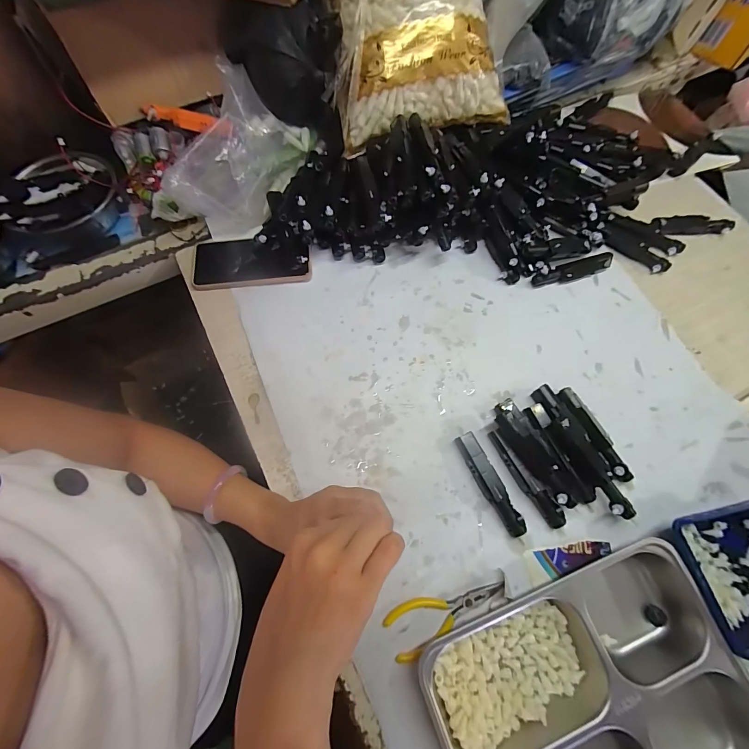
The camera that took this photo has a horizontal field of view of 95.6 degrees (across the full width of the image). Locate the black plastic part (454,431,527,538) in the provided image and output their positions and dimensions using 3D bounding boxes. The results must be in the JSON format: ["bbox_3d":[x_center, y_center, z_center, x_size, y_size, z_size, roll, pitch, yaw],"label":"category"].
[{"bbox_3d":[0.132,0.124,0.390,0.024,0.017,0.118,-23,72,-9],"label":"black plastic part"}]

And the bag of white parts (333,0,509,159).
[{"bbox_3d":[0.055,-0.434,0.450,0.233,0.070,0.201,-12,110,3],"label":"bag of white parts"}]

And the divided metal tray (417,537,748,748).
[{"bbox_3d":[0.198,0.306,0.301,0.269,0.040,0.214,-19,72,-8],"label":"divided metal tray"}]

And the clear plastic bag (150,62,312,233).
[{"bbox_3d":[-0.197,-0.296,0.478,0.125,0.113,0.216,29,73,9],"label":"clear plastic bag"}]

